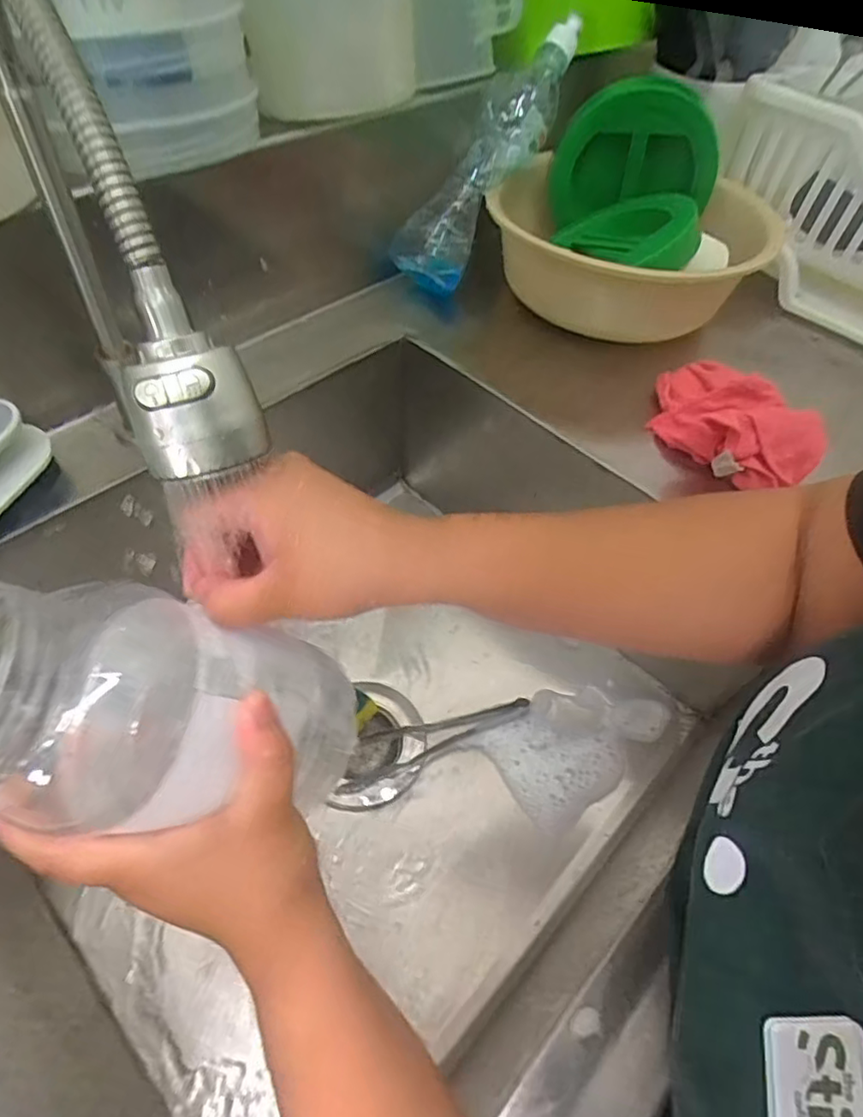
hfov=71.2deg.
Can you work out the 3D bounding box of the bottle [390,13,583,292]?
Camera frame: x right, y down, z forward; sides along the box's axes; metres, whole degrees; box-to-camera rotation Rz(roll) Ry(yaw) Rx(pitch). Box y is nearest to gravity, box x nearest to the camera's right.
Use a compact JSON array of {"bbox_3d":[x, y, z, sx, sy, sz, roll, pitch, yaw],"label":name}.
[{"bbox_3d":[0.050,-0.365,0.558,0.070,0.238,0.059,6,38,-54],"label":"bottle"}]

